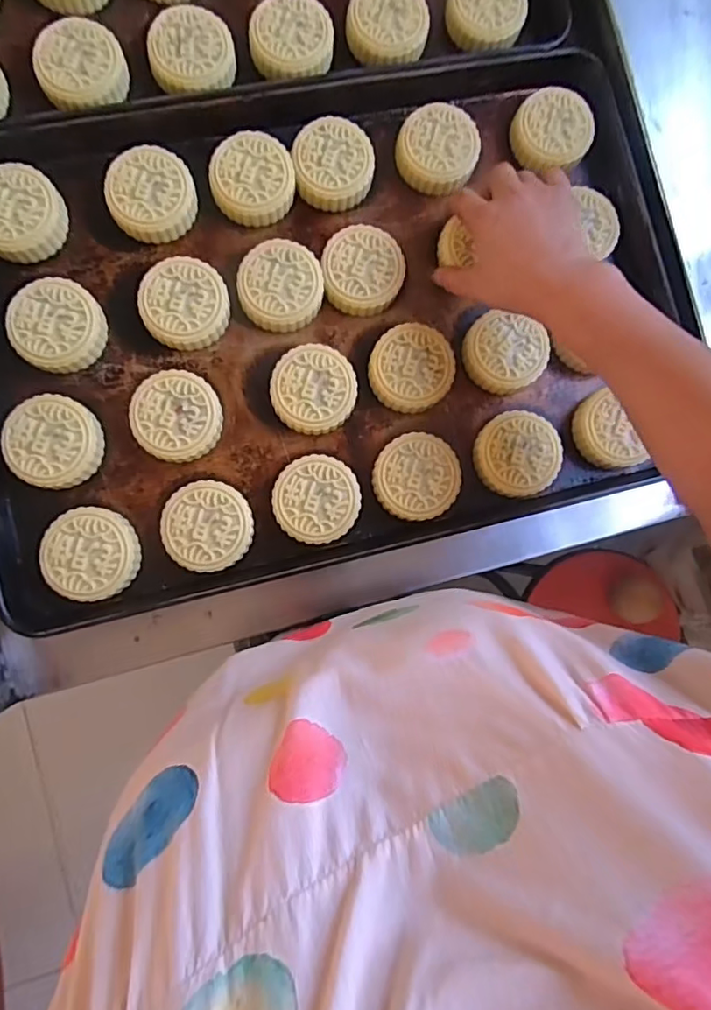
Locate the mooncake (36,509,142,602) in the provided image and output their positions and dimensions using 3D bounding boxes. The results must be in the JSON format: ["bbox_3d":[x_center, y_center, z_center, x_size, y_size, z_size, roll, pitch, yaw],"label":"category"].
[{"bbox_3d":[-0.207,0.038,0.445,0.066,0.024,0.069,-7,76,-3],"label":"mooncake"}]

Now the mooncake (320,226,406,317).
[{"bbox_3d":[0.006,-0.200,0.488,0.068,0.022,0.072,6,75,0],"label":"mooncake"}]

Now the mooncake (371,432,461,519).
[{"bbox_3d":[0.051,-0.023,0.477,0.069,0.022,0.069,0,75,-1],"label":"mooncake"}]

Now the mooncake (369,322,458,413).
[{"bbox_3d":[0.048,-0.116,0.489,0.070,0.034,0.069,0,75,-1],"label":"mooncake"}]

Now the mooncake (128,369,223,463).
[{"bbox_3d":[-0.146,-0.072,0.465,0.068,0.029,0.069,0,75,-1],"label":"mooncake"}]

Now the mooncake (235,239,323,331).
[{"bbox_3d":[-0.063,-0.186,0.483,0.069,0.030,0.067,-9,76,-4],"label":"mooncake"}]

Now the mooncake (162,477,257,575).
[{"bbox_3d":[-0.118,0.017,0.456,0.067,0.023,0.068,0,75,-1],"label":"mooncake"}]

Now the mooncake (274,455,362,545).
[{"bbox_3d":[-0.032,-0.004,0.467,0.069,0.023,0.068,-9,76,-4],"label":"mooncake"}]

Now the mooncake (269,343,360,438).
[{"bbox_3d":[-0.034,-0.096,0.478,0.069,0.026,0.068,-1,75,-2],"label":"mooncake"}]

